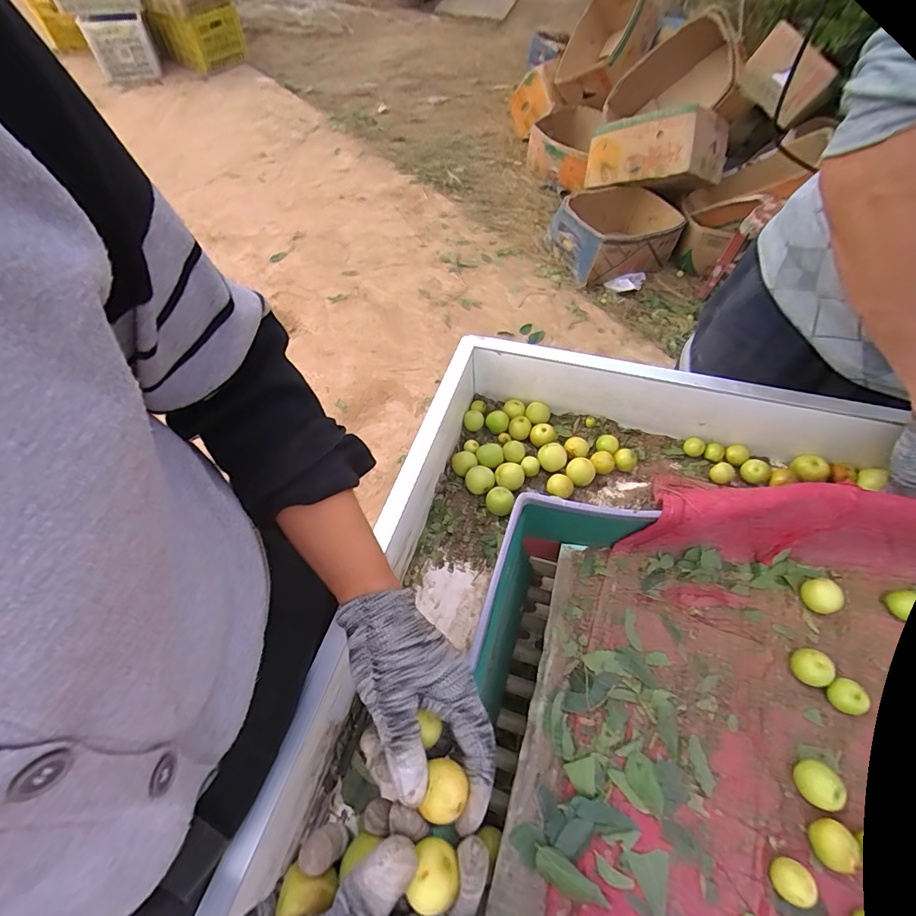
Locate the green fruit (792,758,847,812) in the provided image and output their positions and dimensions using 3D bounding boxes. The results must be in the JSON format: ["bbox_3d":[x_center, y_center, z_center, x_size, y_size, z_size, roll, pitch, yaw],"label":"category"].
[{"bbox_3d":[0.299,0.272,0.373,0.026,0.028,0.032,6,58,3],"label":"green fruit"}]

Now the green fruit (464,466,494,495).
[{"bbox_3d":[0.027,0.030,0.570,0.036,0.029,0.031,6,58,3],"label":"green fruit"}]

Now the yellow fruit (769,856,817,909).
[{"bbox_3d":[0.256,0.325,0.343,0.025,0.023,0.027,23,61,13],"label":"yellow fruit"}]

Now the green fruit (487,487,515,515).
[{"bbox_3d":[0.051,0.055,0.553,0.033,0.025,0.028,19,60,10],"label":"green fruit"}]

